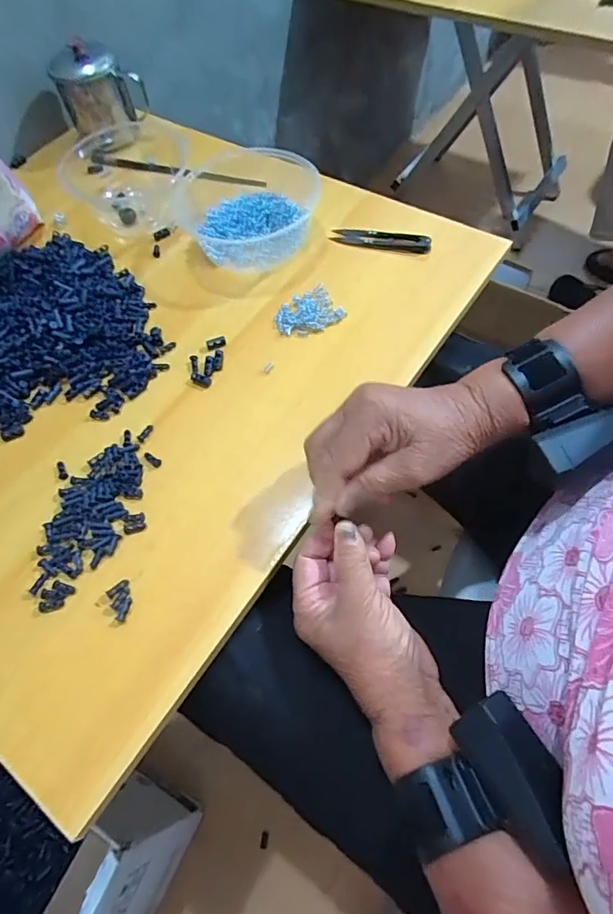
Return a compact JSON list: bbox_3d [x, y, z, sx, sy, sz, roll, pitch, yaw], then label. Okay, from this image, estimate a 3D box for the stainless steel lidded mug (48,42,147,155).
[{"bbox_3d":[-0.243,-0.435,0.587,0.094,0.082,0.094,-20,61,-7],"label":"stainless steel lidded mug"}]

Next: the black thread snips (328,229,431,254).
[{"bbox_3d":[0.078,-0.228,0.510,0.101,0.009,0.024,15,63,12],"label":"black thread snips"}]

